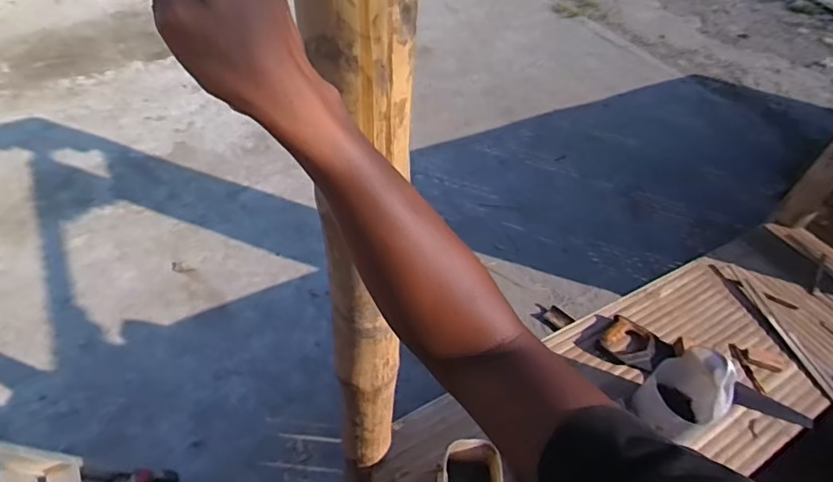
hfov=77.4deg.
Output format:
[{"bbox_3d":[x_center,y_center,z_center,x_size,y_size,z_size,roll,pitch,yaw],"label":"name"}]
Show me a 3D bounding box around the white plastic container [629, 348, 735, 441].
[{"bbox_3d":[0.598,0.320,1.135,0.153,0.238,0.152,-28,55,-28],"label":"white plastic container"}]

